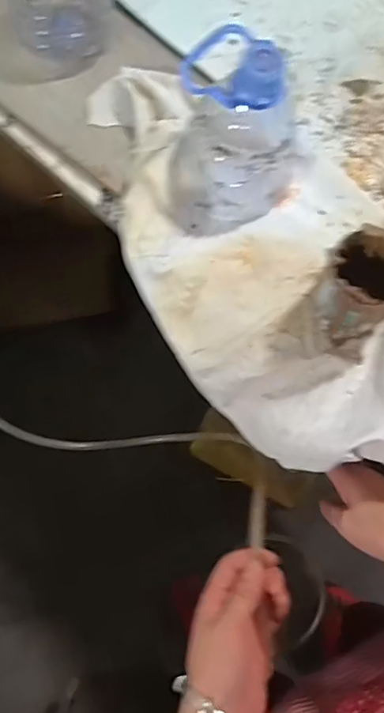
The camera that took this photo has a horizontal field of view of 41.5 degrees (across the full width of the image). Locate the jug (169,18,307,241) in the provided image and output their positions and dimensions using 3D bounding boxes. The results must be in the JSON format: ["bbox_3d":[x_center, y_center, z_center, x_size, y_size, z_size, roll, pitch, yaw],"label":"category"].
[{"bbox_3d":[0.038,-0.192,0.402,0.109,0.127,0.147,13,73,6],"label":"jug"}]

